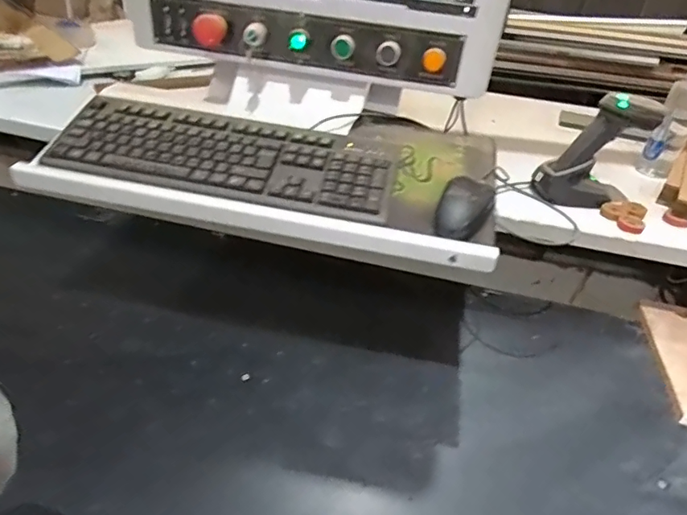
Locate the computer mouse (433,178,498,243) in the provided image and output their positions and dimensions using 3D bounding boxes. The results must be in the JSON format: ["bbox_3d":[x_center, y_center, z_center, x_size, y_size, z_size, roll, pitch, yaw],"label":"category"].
[{"bbox_3d":[0.144,-0.059,0.580,0.059,0.040,0.097,18,37,17],"label":"computer mouse"}]

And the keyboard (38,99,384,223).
[{"bbox_3d":[-0.144,-0.126,0.603,0.407,0.044,0.149,8,35,4],"label":"keyboard"}]

